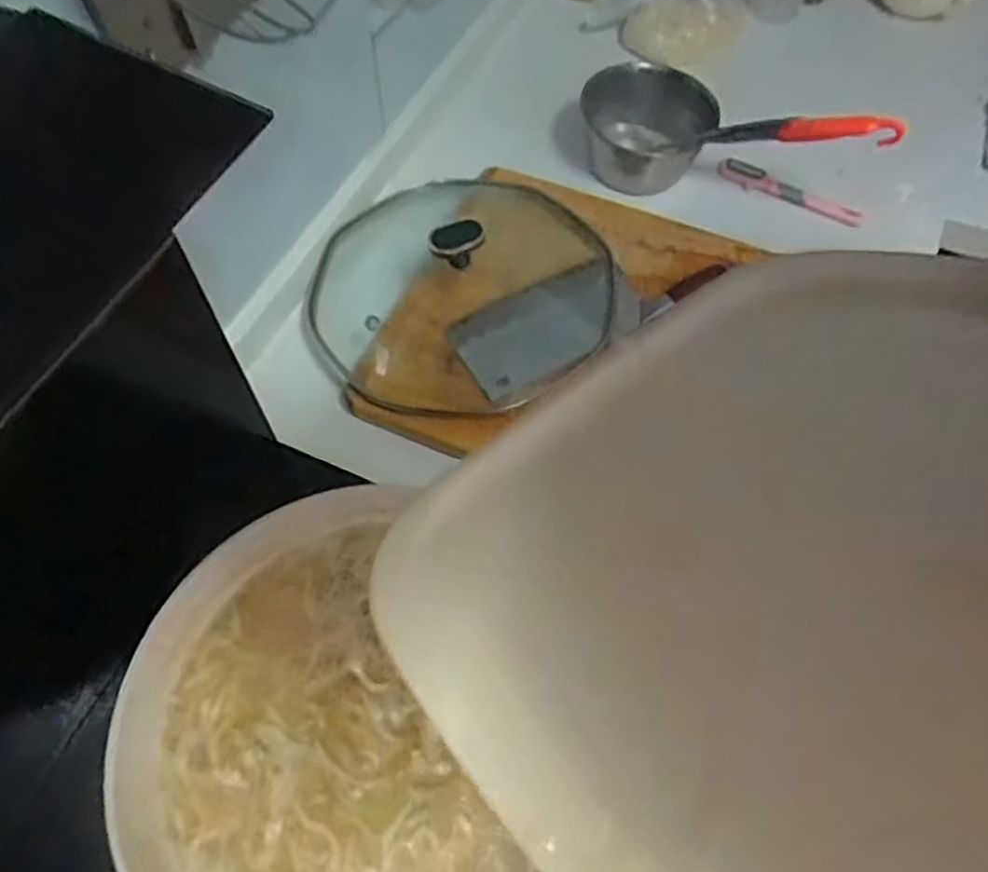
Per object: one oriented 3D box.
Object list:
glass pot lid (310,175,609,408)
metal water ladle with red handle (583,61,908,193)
[{"bbox_3d":[-0.029,-0.157,0.721,0.294,0.102,0.262,-33,67,-18],"label":"glass pot lid"},{"bbox_3d":[0.254,-0.326,0.772,0.311,0.120,0.092,12,60,25],"label":"metal water ladle with red handle"}]

